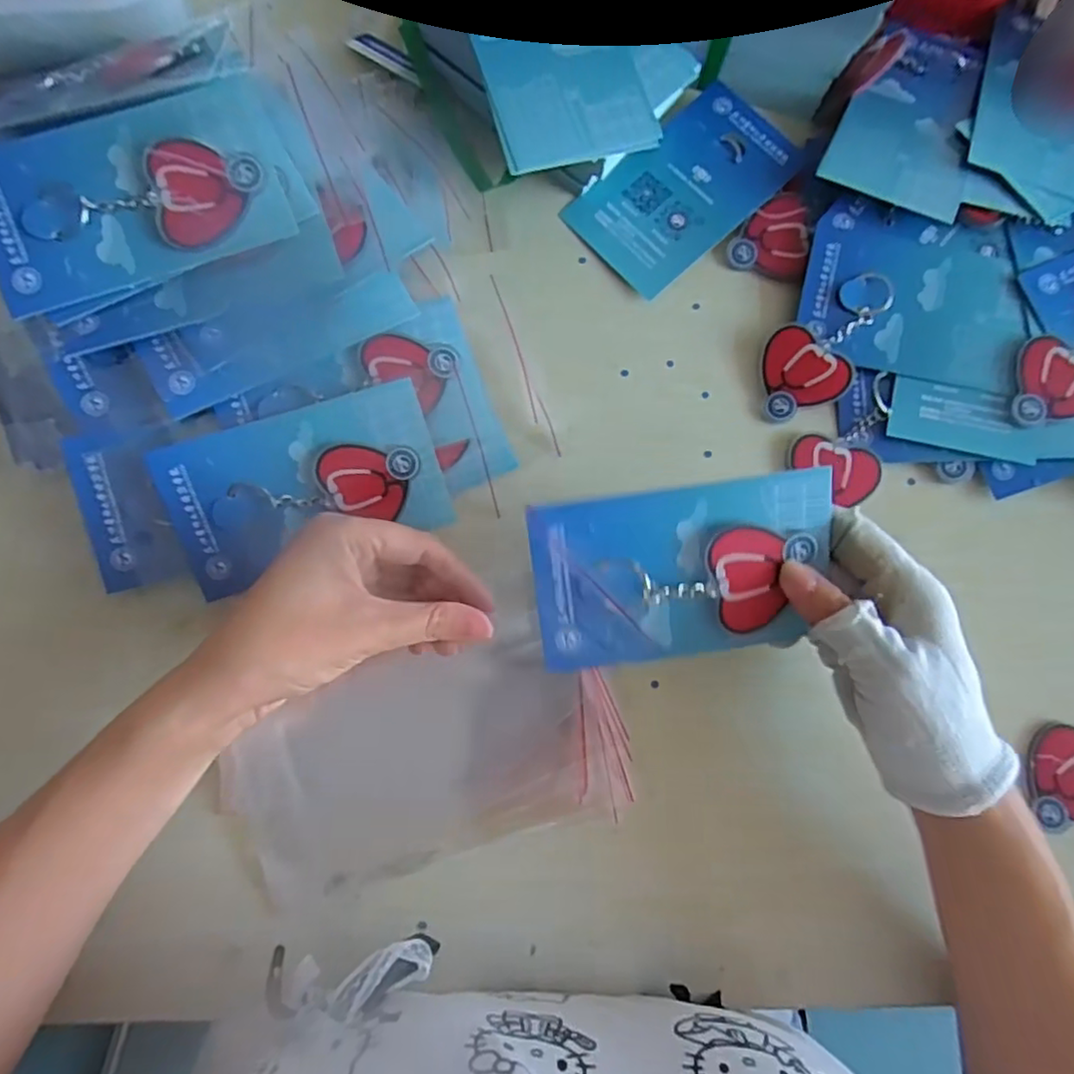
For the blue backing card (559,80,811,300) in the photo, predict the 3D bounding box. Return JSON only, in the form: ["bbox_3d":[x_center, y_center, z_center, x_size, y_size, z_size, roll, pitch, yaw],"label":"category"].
[{"bbox_3d":[0.090,-0.214,0.389,0.135,0.004,0.077,-43,84,-9],"label":"blue backing card"}]

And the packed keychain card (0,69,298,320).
[{"bbox_3d":[-0.191,-0.164,0.304,0.136,0.009,0.082,-22,91,-7],"label":"packed keychain card"}]

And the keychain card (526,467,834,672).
[{"bbox_3d":[0.066,0.017,0.286,0.131,0.007,0.078,-7,103,0],"label":"keychain card"}]

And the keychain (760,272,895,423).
[{"bbox_3d":[0.168,-0.108,0.370,0.097,0.012,0.053,-32,83,-8],"label":"keychain"}]

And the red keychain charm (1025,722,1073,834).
[{"bbox_3d":[0.285,0.126,0.340,0.045,0.006,0.051,-11,78,6],"label":"red keychain charm"}]

